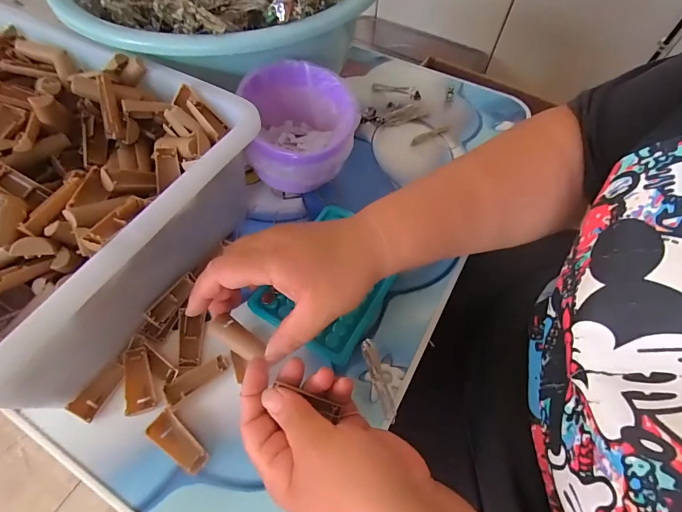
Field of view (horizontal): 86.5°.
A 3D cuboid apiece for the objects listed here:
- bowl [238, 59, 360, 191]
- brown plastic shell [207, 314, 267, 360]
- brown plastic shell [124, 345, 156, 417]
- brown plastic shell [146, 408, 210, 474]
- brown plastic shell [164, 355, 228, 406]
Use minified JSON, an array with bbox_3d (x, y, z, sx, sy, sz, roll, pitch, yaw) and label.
[{"bbox_3d":[-0.041,-0.120,0.368,0.106,0.098,0.109,1,59,-2],"label":"bowl"},{"bbox_3d":[-0.076,0.060,0.269,0.045,0.007,0.018,32,63,7],"label":"brown plastic shell"},{"bbox_3d":[-0.160,0.097,0.285,0.018,0.006,0.050,-18,61,-12],"label":"brown plastic shell"},{"bbox_3d":[-0.120,0.137,0.266,0.051,0.009,0.019,36,64,18],"label":"brown plastic shell"},{"bbox_3d":[-0.116,0.098,0.290,0.050,0.004,0.016,-26,63,-16],"label":"brown plastic shell"}]

